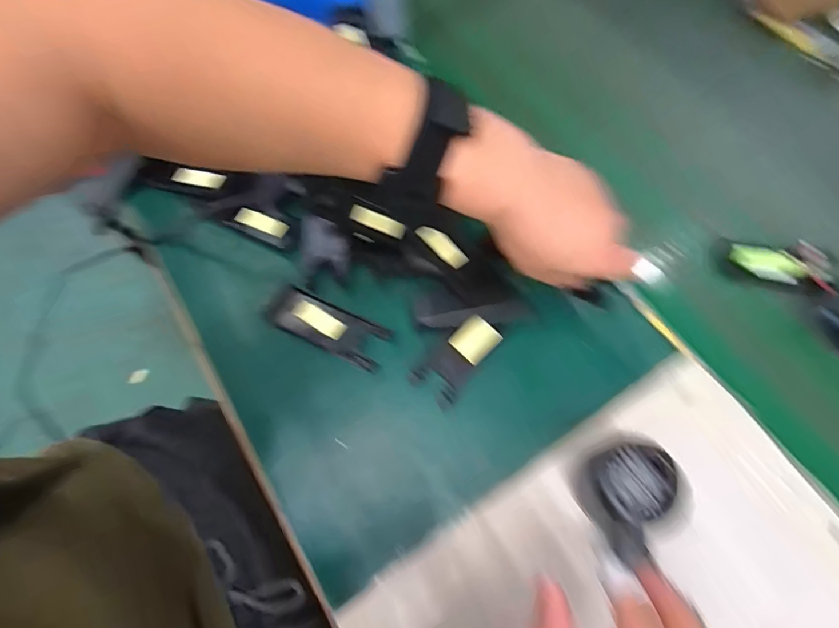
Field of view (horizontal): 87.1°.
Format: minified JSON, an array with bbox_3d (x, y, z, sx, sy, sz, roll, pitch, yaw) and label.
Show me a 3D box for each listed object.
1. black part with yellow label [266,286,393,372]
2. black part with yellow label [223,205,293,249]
[{"bbox_3d":[-0.078,0.009,0.371,0.105,0.005,0.038,24,68,10],"label":"black part with yellow label"},{"bbox_3d":[-0.147,-0.082,0.406,0.064,0.009,0.025,24,68,10],"label":"black part with yellow label"}]

